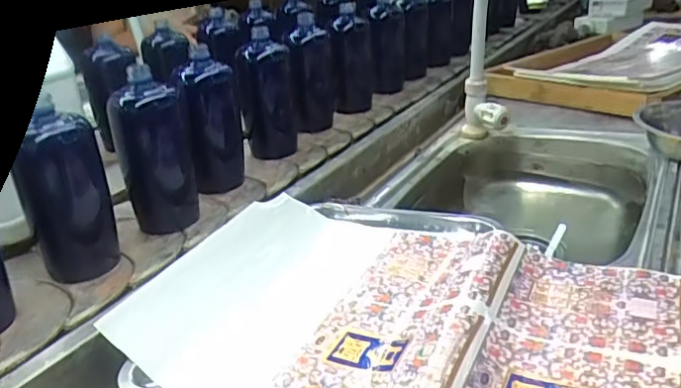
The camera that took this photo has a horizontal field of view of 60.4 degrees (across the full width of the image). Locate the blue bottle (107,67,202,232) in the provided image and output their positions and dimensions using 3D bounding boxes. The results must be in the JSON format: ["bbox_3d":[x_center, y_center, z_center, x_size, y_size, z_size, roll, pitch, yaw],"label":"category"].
[{"bbox_3d":[-0.219,-0.052,0.697,0.061,0.182,0.063,6,26,18],"label":"blue bottle"}]

